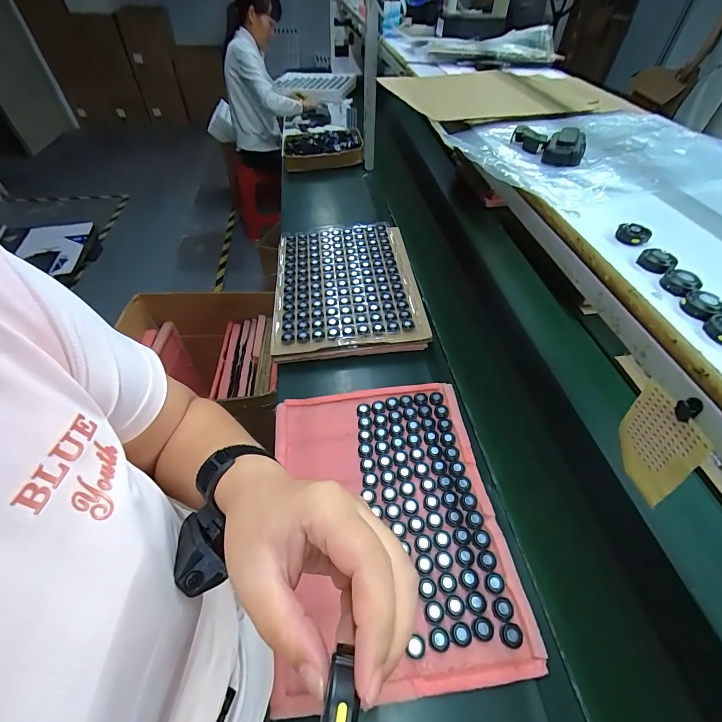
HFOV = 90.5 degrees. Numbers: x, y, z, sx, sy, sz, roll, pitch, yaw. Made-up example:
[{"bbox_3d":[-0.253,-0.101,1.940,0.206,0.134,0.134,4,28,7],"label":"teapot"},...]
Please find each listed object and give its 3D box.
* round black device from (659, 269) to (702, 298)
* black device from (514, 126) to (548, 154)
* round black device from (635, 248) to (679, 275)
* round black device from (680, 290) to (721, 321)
[{"bbox_3d":[0.294,-0.072,0.330,0.032,0.011,0.028,-29,56,-24],"label":"round black device"},{"bbox_3d":[0.264,-0.347,0.563,0.022,0.021,0.053,-21,53,-18],"label":"black device"},{"bbox_3d":[0.291,-0.097,0.353,0.030,0.015,0.030,35,57,25],"label":"round black device"},{"bbox_3d":[0.295,-0.048,0.309,0.030,0.011,0.030,1,50,-1],"label":"round black device"}]

